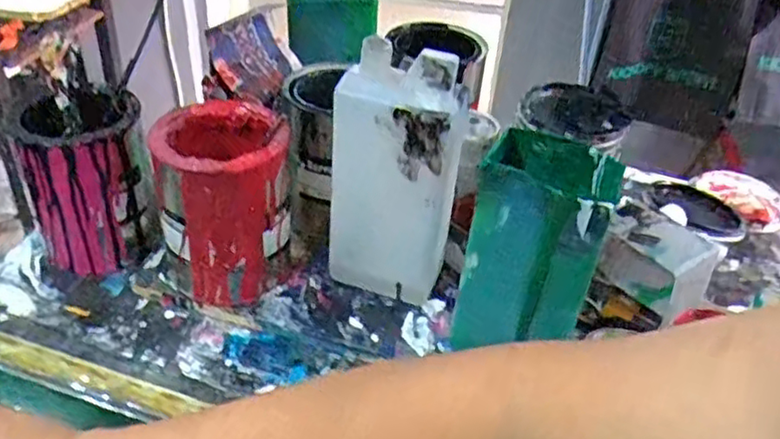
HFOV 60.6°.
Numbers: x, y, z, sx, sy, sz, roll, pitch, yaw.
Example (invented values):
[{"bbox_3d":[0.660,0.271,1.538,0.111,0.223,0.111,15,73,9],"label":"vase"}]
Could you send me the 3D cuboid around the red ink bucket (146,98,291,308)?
[{"bbox_3d":[-0.142,-0.015,0.569,0.095,0.144,0.103,3,37,-2],"label":"red ink bucket"}]

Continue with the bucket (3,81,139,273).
[{"bbox_3d":[-0.278,-0.037,0.614,0.100,0.145,0.107,3,37,-2],"label":"bucket"}]

